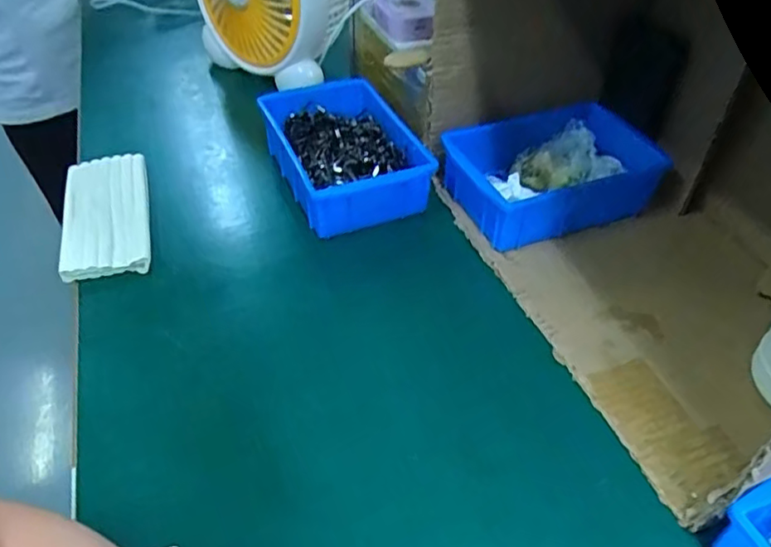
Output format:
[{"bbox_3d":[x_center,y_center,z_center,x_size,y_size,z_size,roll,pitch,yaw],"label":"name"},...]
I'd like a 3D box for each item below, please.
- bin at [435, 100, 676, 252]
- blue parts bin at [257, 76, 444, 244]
[{"bbox_3d":[0.175,-0.105,0.635,0.213,0.063,0.141,-15,47,-16],"label":"bin"},{"bbox_3d":[-0.046,-0.131,0.655,0.140,0.068,0.211,-16,47,-17],"label":"blue parts bin"}]

